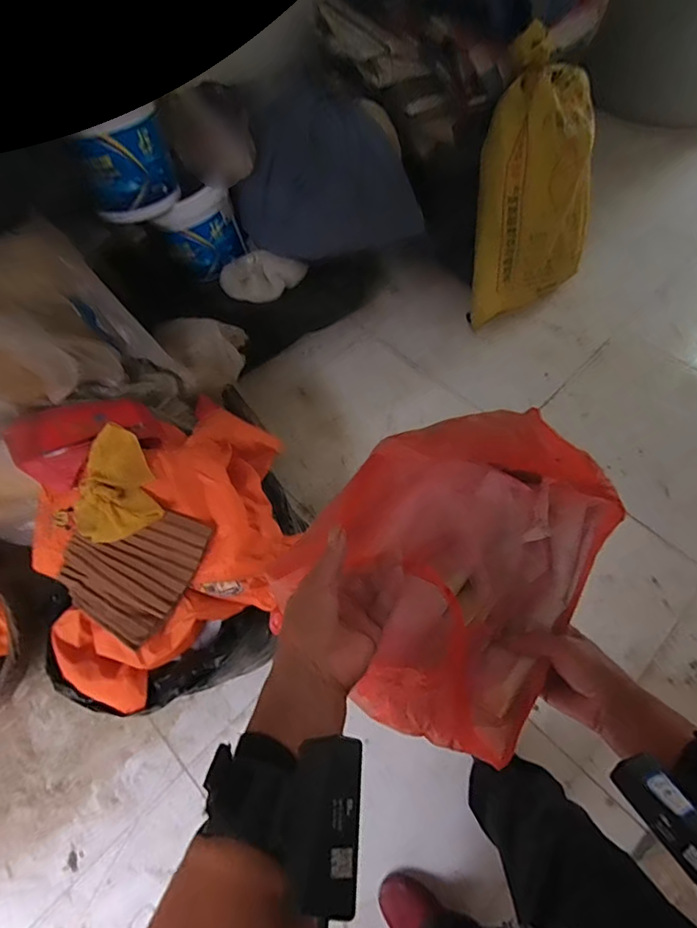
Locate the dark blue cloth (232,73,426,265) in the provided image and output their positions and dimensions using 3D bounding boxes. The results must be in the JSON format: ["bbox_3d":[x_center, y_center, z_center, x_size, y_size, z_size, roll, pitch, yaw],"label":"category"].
[{"bbox_3d":[-0.048,-0.766,1.313,0.496,0.330,0.203,-19,63,-10],"label":"dark blue cloth"}]

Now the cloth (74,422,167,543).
[{"bbox_3d":[-0.433,0.042,0.895,0.148,0.044,0.192,-23,81,-7],"label":"cloth"}]

